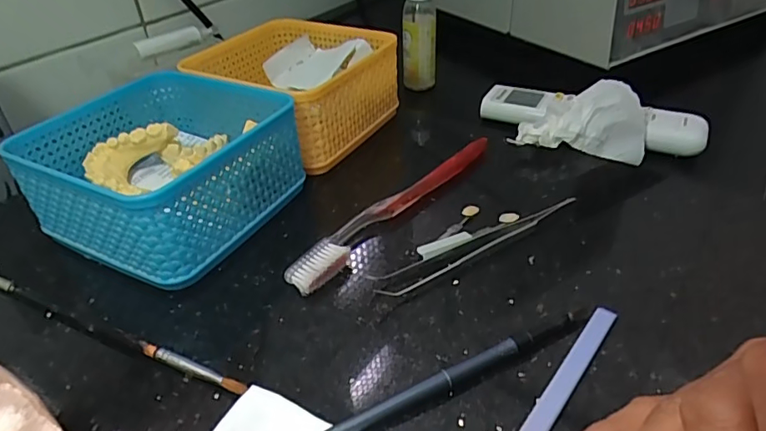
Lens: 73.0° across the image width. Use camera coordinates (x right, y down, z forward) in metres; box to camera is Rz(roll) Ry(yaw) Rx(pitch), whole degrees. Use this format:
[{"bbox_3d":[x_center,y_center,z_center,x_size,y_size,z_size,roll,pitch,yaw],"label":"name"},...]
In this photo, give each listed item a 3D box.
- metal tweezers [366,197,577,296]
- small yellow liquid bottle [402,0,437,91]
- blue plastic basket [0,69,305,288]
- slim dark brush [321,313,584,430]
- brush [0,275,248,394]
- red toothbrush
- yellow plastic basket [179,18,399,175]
[{"bbox_3d":[0.056,0.016,0.296,0.133,0.010,0.018,-18,39,-17],"label":"metal tweezers"},{"bbox_3d":[0.035,-0.172,0.496,0.032,0.105,0.028,-1,37,4],"label":"small yellow liquid bottle"},{"bbox_3d":[-0.135,-0.030,0.328,0.128,0.064,0.127,16,41,24],"label":"blue plastic basket"},{"bbox_3d":[0.025,0.073,0.225,0.158,0.008,0.008,-20,40,-20],"label":"slim dark brush"},{"bbox_3d":[-0.146,0.056,0.263,0.189,0.006,0.008,14,41,22],"label":"brush"},{"bbox_3d":[0.010,-0.008,0.330,0.022,0.013,0.180,26,46,33],"label":"red toothbrush"},{"bbox_3d":[-0.067,-0.102,0.417,0.132,0.066,0.120,21,44,29],"label":"yellow plastic basket"}]

